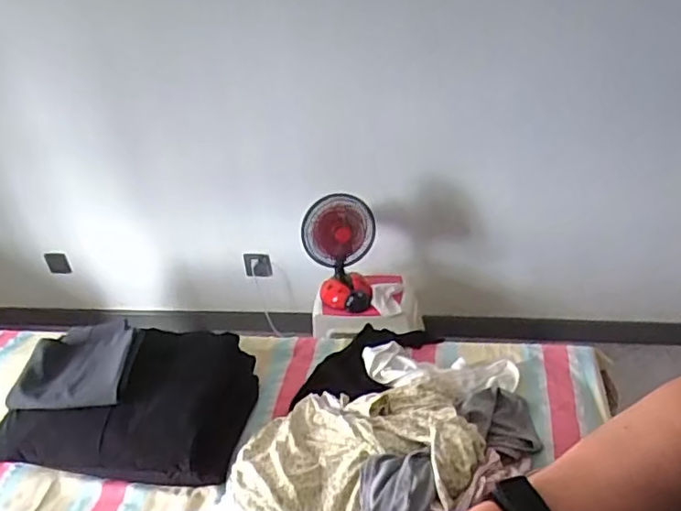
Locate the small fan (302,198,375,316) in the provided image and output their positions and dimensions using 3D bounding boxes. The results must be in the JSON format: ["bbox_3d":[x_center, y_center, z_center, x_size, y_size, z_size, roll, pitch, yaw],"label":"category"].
[{"bbox_3d":[-0.003,-0.022,1.753,0.204,0.351,0.132,-9,32,1],"label":"small fan"}]

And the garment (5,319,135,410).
[{"bbox_3d":[-0.557,0.225,1.263,0.219,0.039,0.220,-4,31,4],"label":"garment"}]

